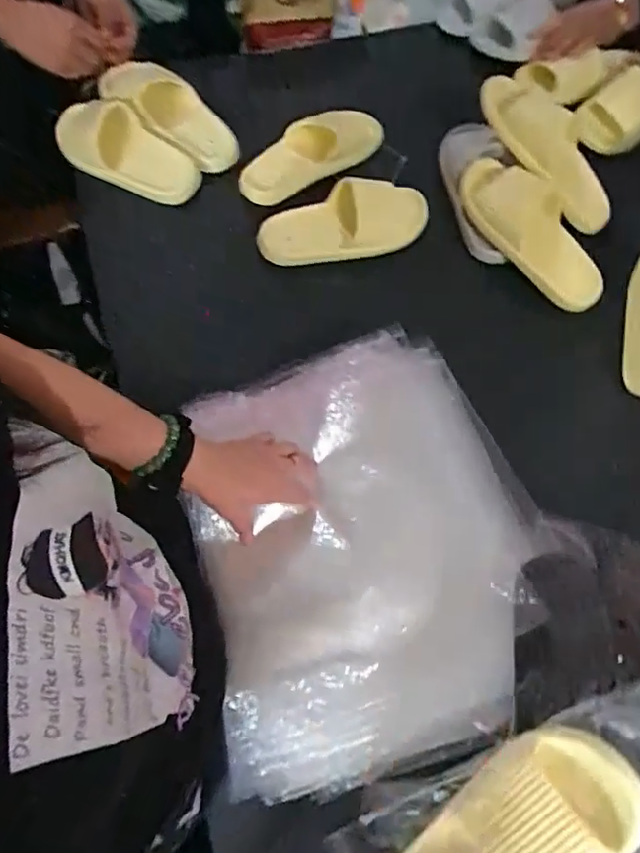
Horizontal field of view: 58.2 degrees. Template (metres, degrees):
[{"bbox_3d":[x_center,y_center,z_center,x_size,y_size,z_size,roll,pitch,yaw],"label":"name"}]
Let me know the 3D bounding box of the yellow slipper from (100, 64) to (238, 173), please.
[{"bbox_3d":[-0.228,-0.495,0.914,0.237,0.061,0.089,39,71,13],"label":"yellow slipper"}]

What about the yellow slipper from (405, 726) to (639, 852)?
[{"bbox_3d":[0.151,0.358,0.482,0.257,0.068,0.093,-47,74,14],"label":"yellow slipper"}]

